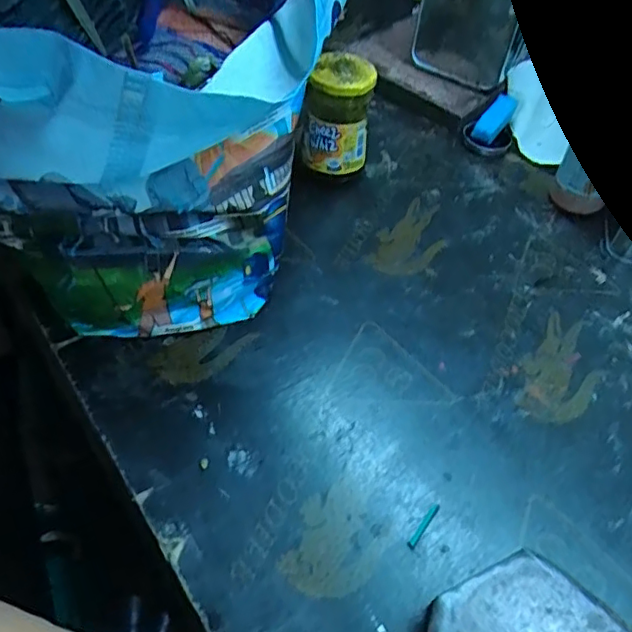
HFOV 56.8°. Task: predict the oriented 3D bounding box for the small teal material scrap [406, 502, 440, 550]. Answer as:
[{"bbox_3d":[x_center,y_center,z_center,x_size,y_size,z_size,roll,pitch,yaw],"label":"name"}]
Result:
[{"bbox_3d":[0.065,0.123,0.345,0.004,0.004,0.032,34,55,22],"label":"small teal material scrap"}]

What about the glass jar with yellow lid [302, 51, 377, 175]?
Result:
[{"bbox_3d":[0.020,-0.167,0.518,0.050,0.107,0.050,3,50,-3],"label":"glass jar with yellow lid"}]

